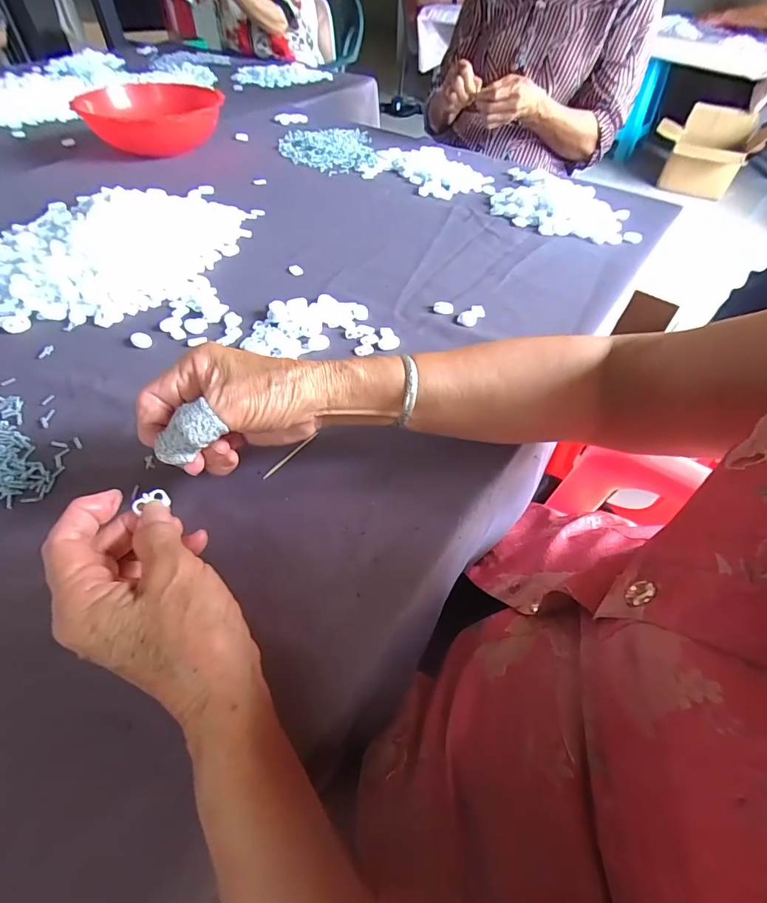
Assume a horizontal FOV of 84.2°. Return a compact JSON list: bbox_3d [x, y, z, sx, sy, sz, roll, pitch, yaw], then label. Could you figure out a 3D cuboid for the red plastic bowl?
[{"bbox_3d":[-0.396,-0.568,0.743,0.223,0.076,0.217,-9,52,-10],"label":"red plastic bowl"}]

